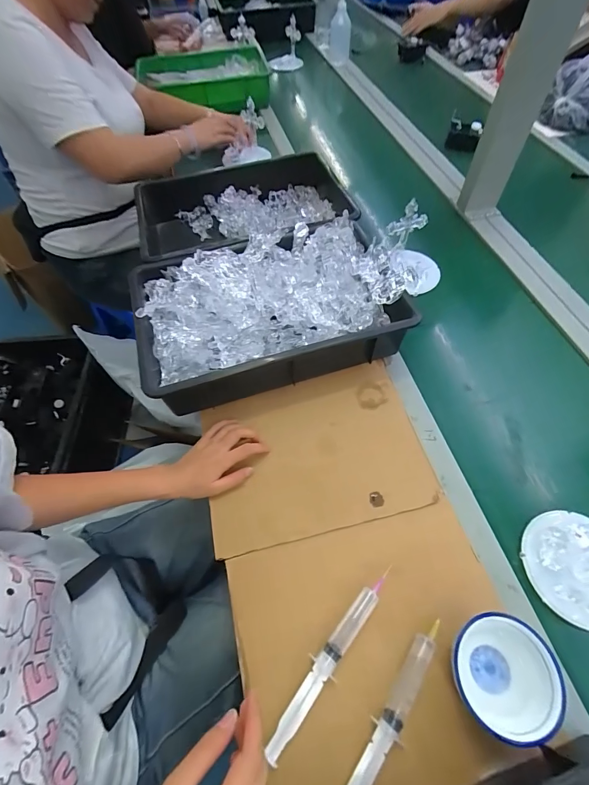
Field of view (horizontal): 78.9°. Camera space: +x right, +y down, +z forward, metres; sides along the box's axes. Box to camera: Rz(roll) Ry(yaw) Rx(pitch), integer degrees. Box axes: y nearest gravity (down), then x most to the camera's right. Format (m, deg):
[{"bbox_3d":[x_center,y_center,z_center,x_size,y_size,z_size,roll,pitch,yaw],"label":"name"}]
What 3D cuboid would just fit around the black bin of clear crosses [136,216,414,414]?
[{"bbox_3d":[-0.040,-0.138,0.587,0.411,0.112,0.272,-13,59,-7],"label":"black bin of clear crosses"}]

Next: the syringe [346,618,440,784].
[{"bbox_3d":[0.093,0.328,0.355,0.027,0.016,0.201,36,65,21],"label":"syringe"}]

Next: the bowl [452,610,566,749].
[{"bbox_3d":[0.210,0.284,0.361,0.090,0.049,0.097,-1,58,1],"label":"bowl"}]

